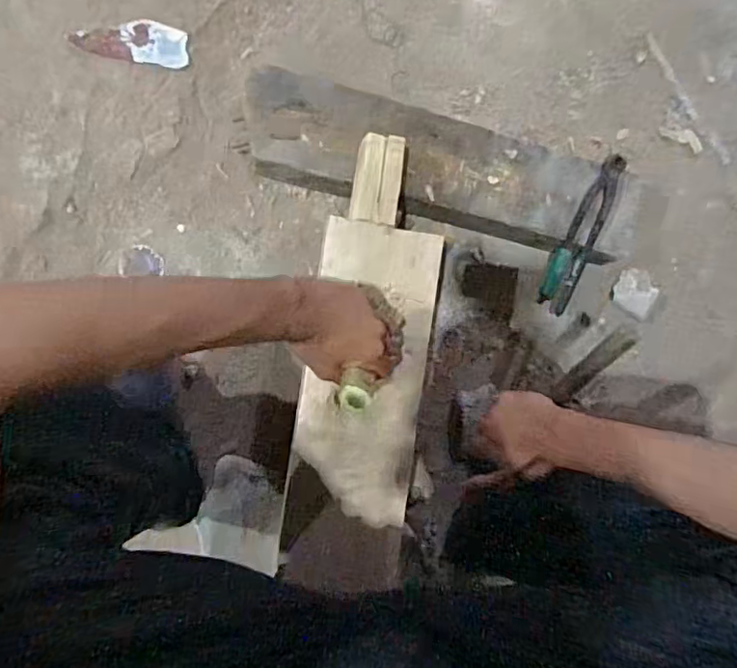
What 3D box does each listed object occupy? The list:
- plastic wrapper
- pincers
[{"bbox_3d":[-0.302,-0.373,0.714,0.142,0.009,0.057,5,89,-10],"label":"plastic wrapper"},{"bbox_3d":[0.282,-0.132,0.742,0.044,0.033,0.214,24,86,-9],"label":"pincers"}]

